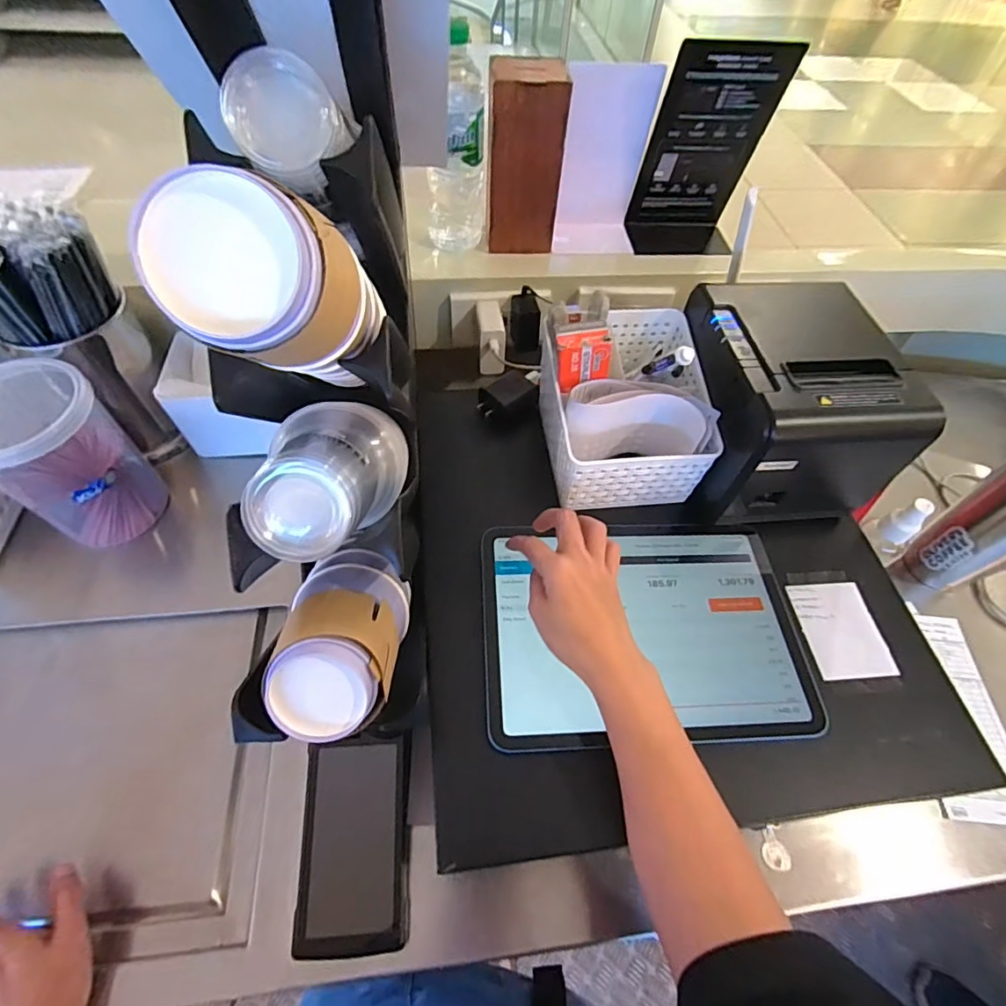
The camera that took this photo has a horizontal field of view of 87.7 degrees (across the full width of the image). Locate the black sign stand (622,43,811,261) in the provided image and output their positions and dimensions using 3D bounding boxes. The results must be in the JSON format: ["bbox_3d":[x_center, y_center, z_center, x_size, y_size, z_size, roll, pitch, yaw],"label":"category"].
[{"bbox_3d":[0.228,-0.390,0.602,0.134,0.219,0.058,-3,56,-6],"label":"black sign stand"}]

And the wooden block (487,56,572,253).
[{"bbox_3d":[0.020,-0.366,0.569,0.081,0.167,0.054,0,56,-4],"label":"wooden block"}]

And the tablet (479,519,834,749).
[{"bbox_3d":[0.110,0.095,0.418,0.248,0.011,0.176,-2,56,-5],"label":"tablet"}]

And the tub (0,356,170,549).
[{"bbox_3d":[-0.433,-0.041,0.520,0.112,0.185,0.115,2,56,-2],"label":"tub"}]

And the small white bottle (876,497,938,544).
[{"bbox_3d":[0.352,0.017,0.459,0.019,0.049,0.024,-27,61,-20],"label":"small white bottle"}]

